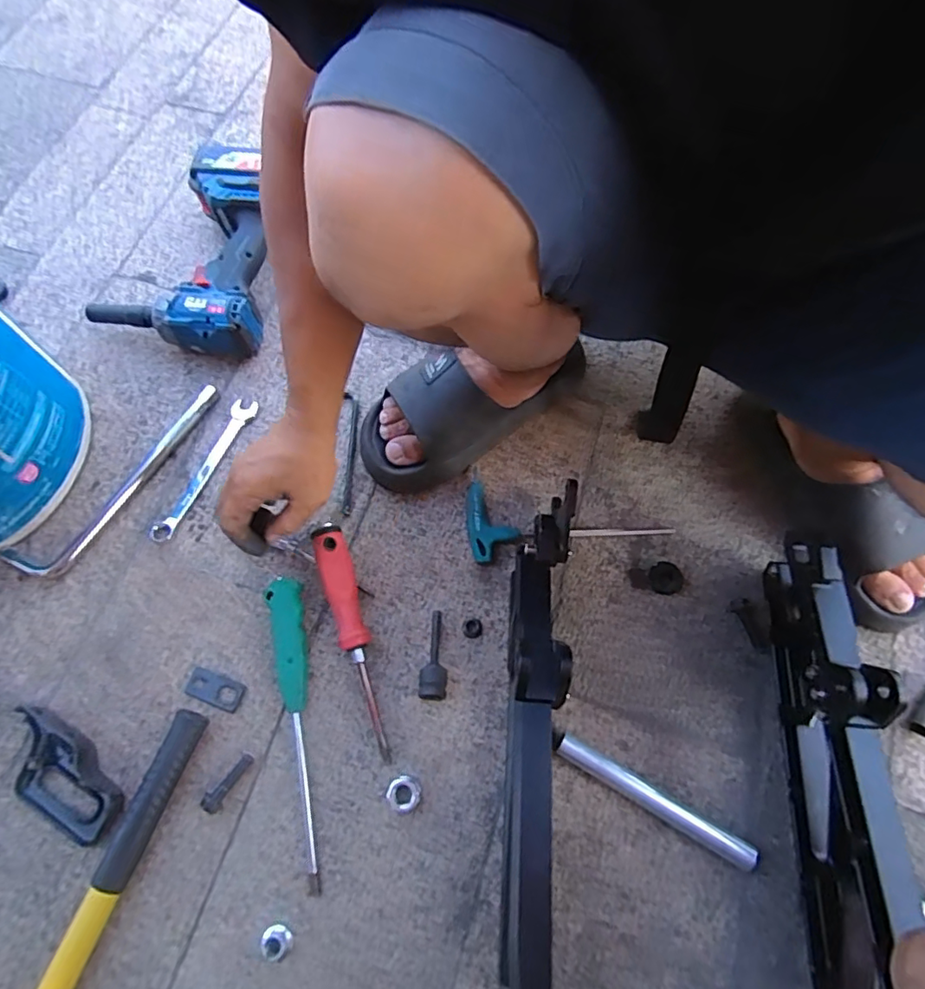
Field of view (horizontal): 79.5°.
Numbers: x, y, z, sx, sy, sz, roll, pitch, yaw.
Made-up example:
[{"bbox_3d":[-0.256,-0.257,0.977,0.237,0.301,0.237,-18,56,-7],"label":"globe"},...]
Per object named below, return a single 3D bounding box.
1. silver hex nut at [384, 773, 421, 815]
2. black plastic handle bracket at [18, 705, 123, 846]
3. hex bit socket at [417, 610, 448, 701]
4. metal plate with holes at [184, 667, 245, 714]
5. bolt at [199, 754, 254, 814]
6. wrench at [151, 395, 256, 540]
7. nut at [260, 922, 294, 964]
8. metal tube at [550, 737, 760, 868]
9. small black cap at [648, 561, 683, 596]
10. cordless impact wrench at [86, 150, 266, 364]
[{"bbox_3d":[-0.050,0.246,0.455,0.028,0.011,0.029,31,71,11],"label":"silver hex nut"},{"bbox_3d":[-0.336,0.236,0.462,0.126,0.017,0.062,31,71,11],"label":"black plastic handle bracket"},{"bbox_3d":[-0.025,0.145,0.502,0.025,0.018,0.077,3,54,1],"label":"hex bit socket"},{"bbox_3d":[-0.221,0.174,0.494,0.051,0.004,0.025,18,69,7],"label":"metal plate with holes"},{"bbox_3d":[-0.196,0.241,0.464,0.014,0.014,0.049,33,72,12],"label":"bolt"},{"bbox_3d":[-0.265,-0.028,0.574,0.026,0.005,0.170,21,70,8],"label":"wrench"},{"bbox_3d":[-0.142,0.341,0.422,0.023,0.008,0.022,0,68,0],"label":"nut"},{"bbox_3d":[0.155,0.249,0.456,0.167,0.015,0.019,28,71,11],"label":"metal tube"},{"bbox_3d":[0.191,0.079,0.523,0.028,0.014,0.031,-38,73,-14],"label":"small black cap"},{"bbox_3d":[-0.312,-0.273,0.633,0.199,0.074,0.237,6,68,2],"label":"cordless impact wrench"}]

